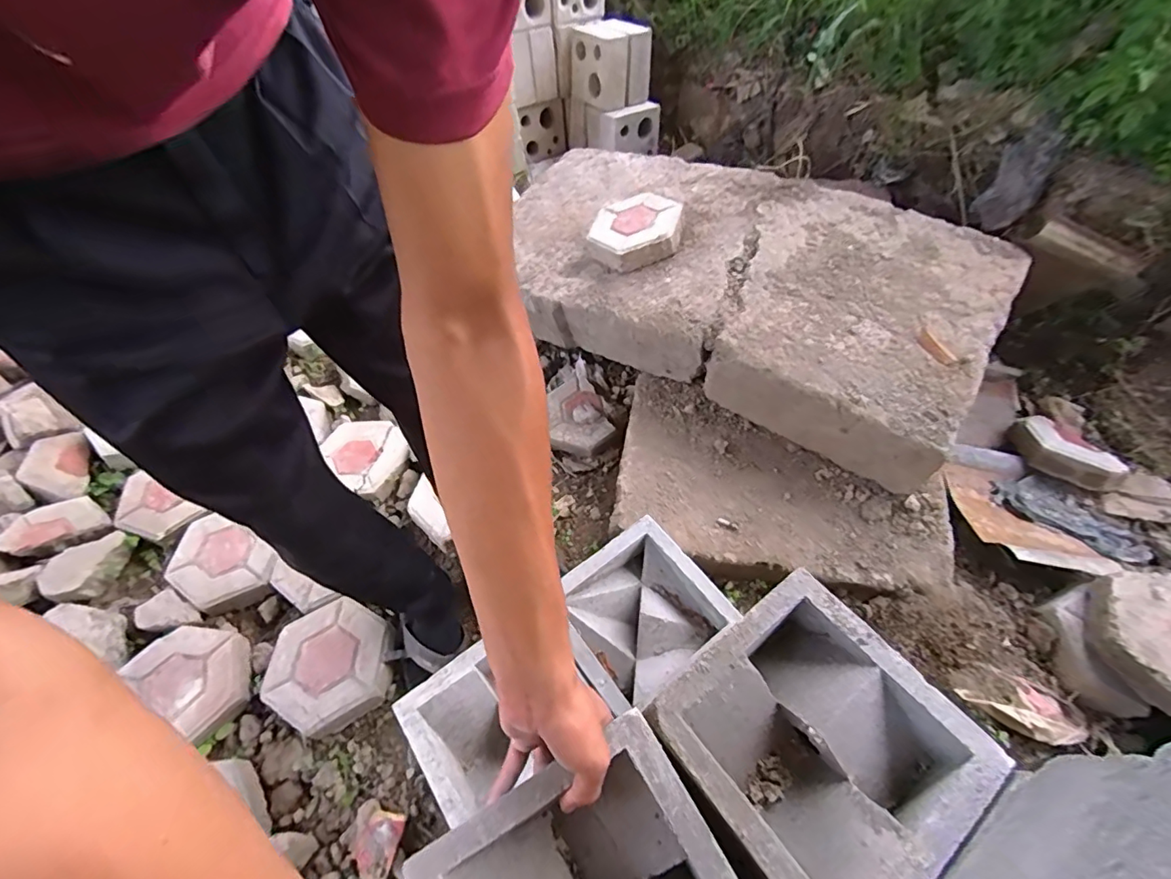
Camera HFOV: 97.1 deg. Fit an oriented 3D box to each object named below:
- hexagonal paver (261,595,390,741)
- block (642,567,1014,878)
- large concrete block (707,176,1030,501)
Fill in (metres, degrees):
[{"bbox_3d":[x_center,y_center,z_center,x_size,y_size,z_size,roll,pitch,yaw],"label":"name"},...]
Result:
[{"bbox_3d":[-0.445,0.388,0.903,0.229,0.067,0.201,27,58,20],"label":"hexagonal paver"},{"bbox_3d":[0.184,0.249,0.427,0.198,0.065,0.197,-32,58,-20],"label":"block"},{"bbox_3d":[0.540,-0.266,1.076,0.506,0.171,0.600,29,59,21],"label":"large concrete block"}]

